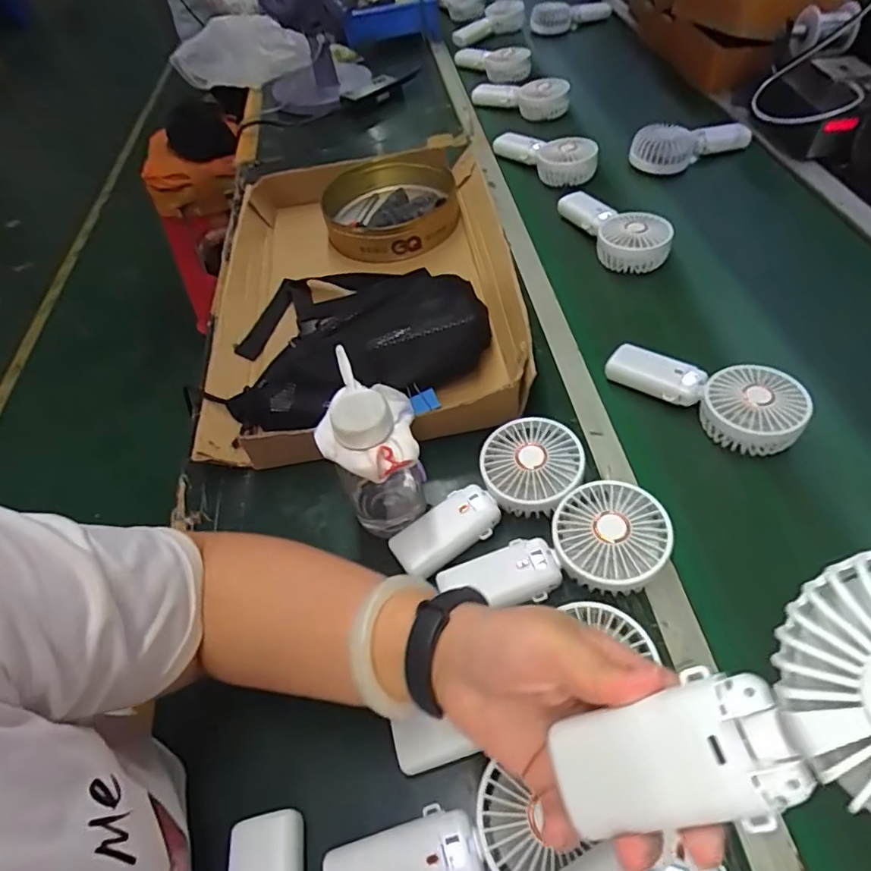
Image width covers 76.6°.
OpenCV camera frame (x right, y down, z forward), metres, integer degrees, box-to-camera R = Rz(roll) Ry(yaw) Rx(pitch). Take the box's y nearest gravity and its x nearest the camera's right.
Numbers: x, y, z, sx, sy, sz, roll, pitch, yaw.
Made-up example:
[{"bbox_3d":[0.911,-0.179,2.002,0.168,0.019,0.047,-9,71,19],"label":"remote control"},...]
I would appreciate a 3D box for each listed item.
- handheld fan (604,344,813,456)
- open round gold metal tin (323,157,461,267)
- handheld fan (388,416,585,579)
[{"bbox_3d":[0.264,-0.050,0.543,0.181,0.050,0.071,34,58,25],"label":"handheld fan"},{"bbox_3d":[-0.066,-0.329,0.800,0.188,0.070,0.189,0,50,0],"label":"open round gold metal tin"},{"bbox_3d":[0.048,0.058,0.486,0.182,0.035,0.083,-36,57,-8],"label":"handheld fan"}]

